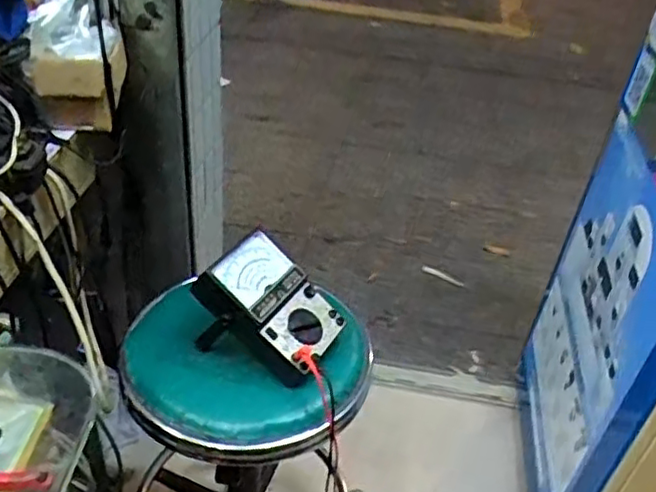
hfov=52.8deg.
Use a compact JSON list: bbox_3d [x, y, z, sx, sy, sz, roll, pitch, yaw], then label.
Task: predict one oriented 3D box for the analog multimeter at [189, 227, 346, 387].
[{"bbox_3d":[-0.063,0.067,0.775,0.162,0.052,0.119,42,51,-2],"label":"analog multimeter"}]

